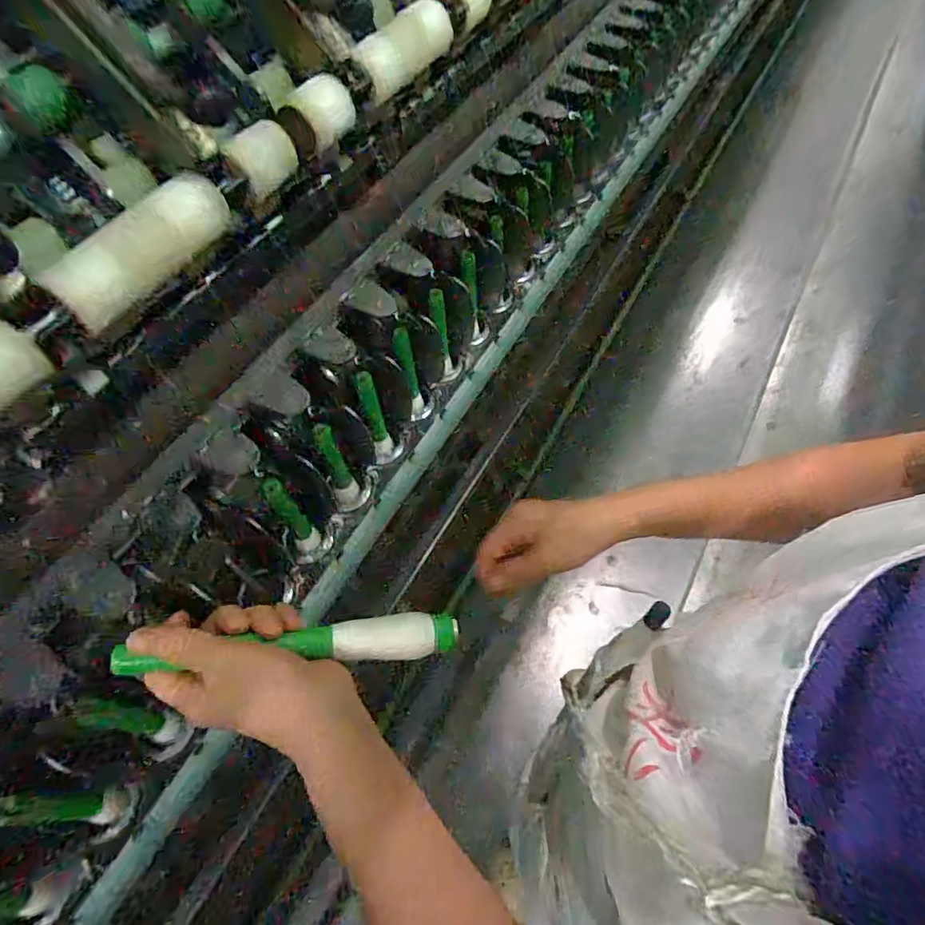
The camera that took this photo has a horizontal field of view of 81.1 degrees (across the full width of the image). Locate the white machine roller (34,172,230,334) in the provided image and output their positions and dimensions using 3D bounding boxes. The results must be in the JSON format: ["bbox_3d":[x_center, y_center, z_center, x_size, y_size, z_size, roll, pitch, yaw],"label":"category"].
[{"bbox_3d":[-0.184,-0.126,0.314,0.030,0.029,0.112,26,64,17],"label":"white machine roller"}]

